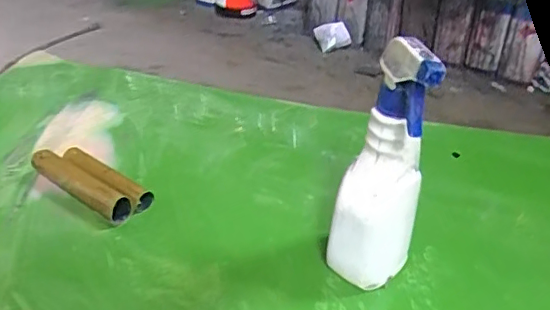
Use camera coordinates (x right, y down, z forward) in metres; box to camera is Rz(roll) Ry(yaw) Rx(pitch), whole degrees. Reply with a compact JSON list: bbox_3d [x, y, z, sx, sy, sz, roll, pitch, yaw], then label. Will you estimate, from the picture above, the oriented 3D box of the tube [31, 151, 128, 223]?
[{"bbox_3d":[-0.212,0.031,0.621,0.132,0.028,0.030,27,41,32],"label":"tube"}]

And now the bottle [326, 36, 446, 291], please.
[{"bbox_3d":[0.089,0.020,0.483,0.069,0.229,0.059,14,36,16],"label":"bottle"}]

